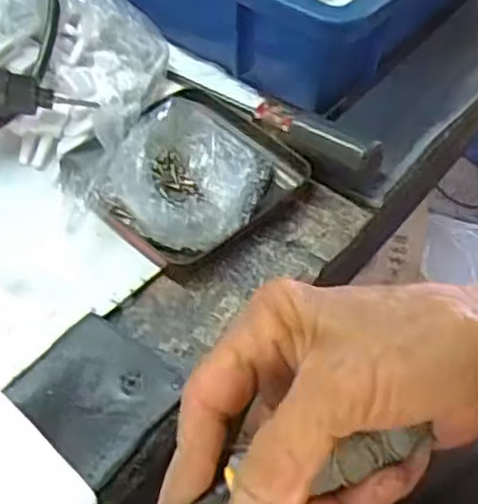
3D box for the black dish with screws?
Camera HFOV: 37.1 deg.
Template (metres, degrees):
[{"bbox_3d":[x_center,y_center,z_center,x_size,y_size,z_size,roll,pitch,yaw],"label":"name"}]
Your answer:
[{"bbox_3d":[-0.023,-0.046,0.360,0.088,0.028,0.102,35,56,24],"label":"black dish with screws"}]

